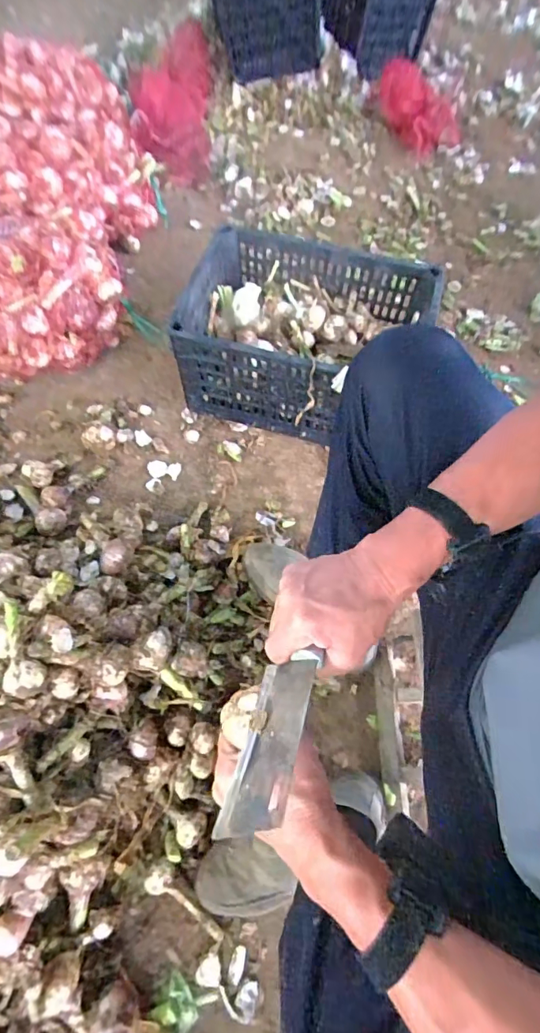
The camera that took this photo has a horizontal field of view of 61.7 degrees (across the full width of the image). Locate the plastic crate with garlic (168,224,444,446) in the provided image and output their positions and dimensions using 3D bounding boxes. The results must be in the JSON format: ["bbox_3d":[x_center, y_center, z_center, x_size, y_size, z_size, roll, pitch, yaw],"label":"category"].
[{"bbox_3d":[0.064,-0.339,0.919,0.441,0.236,0.329,16,64,5],"label":"plastic crate with garlic"}]

